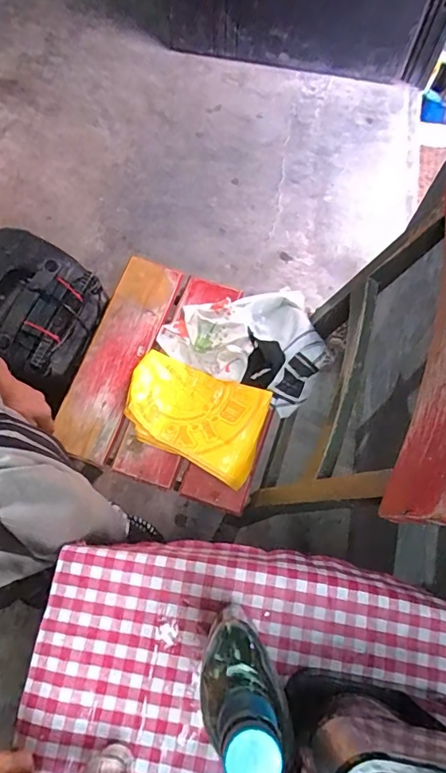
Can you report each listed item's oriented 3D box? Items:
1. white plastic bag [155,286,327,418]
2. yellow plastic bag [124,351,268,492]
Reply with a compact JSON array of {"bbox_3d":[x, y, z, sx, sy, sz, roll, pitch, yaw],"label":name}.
[{"bbox_3d":[0.050,-0.103,0.916,0.300,0.058,0.217,28,72,8],"label":"white plastic bag"},{"bbox_3d":[-0.053,0.049,0.858,0.251,0.059,0.165,24,72,7],"label":"yellow plastic bag"}]

